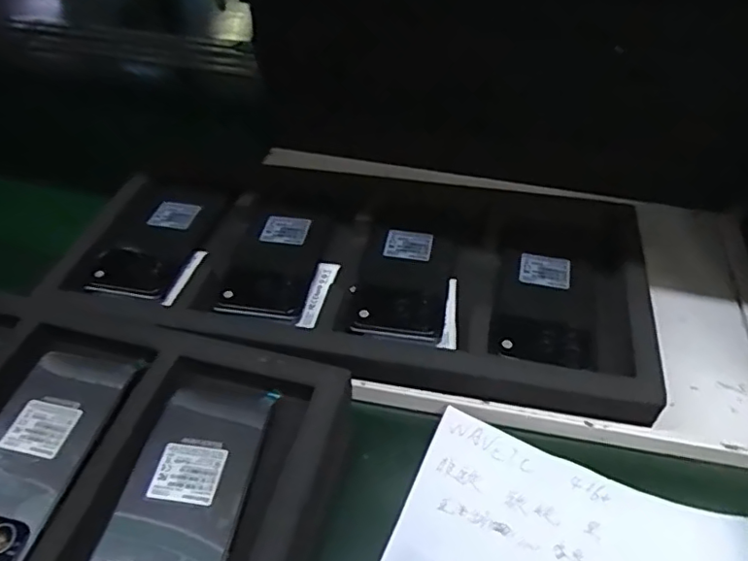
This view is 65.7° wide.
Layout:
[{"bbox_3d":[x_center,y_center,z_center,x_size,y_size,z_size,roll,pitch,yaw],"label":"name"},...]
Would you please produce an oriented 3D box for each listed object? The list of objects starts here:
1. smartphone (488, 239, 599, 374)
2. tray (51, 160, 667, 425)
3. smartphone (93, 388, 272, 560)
[{"bbox_3d":[0.137,0.017,0.463,0.077,0.014,0.142,9,45,10],"label":"smartphone"},{"bbox_3d":[-0.018,-0.011,0.502,0.484,0.043,0.235,4,46,6],"label":"tray"},{"bbox_3d":[-0.114,0.136,0.338,0.070,0.011,0.158,6,47,8],"label":"smartphone"}]

